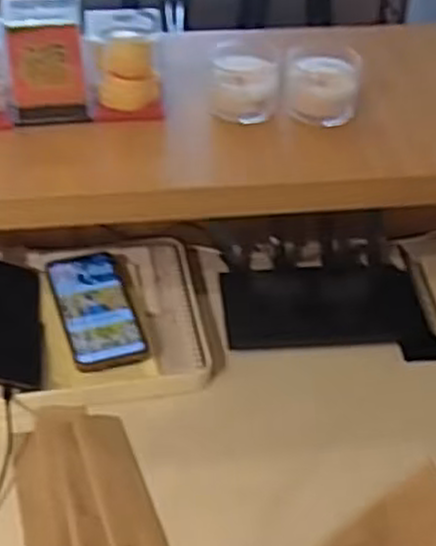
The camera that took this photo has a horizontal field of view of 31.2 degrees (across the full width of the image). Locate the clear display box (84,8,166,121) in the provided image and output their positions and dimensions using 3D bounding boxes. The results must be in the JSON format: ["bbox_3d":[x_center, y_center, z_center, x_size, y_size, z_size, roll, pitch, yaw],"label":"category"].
[{"bbox_3d":[-0.098,-0.222,0.837,0.077,0.103,0.067,-4,41,-7],"label":"clear display box"}]

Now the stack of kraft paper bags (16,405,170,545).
[{"bbox_3d":[-0.118,0.204,0.701,0.116,0.019,0.222,-13,43,-15],"label":"stack of kraft paper bags"}]

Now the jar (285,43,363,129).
[{"bbox_3d":[0.114,-0.201,0.836,0.082,0.069,0.061,2,41,1],"label":"jar"}]

